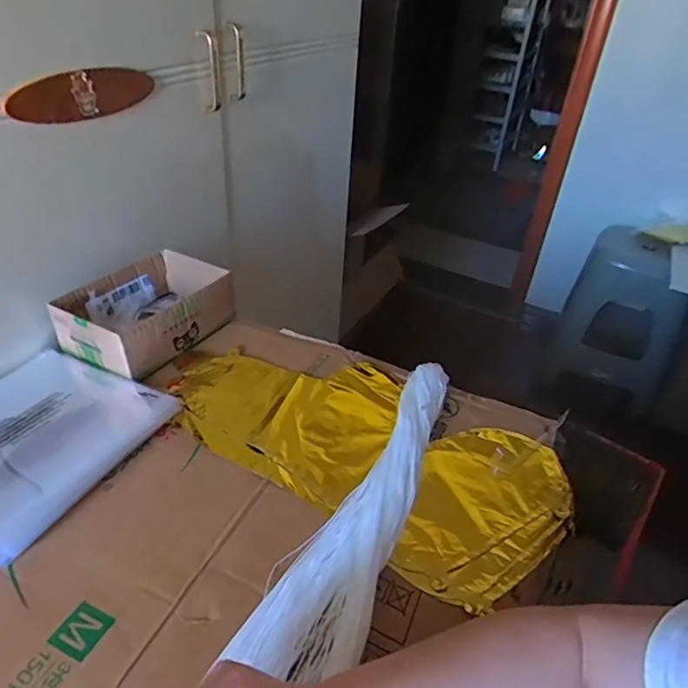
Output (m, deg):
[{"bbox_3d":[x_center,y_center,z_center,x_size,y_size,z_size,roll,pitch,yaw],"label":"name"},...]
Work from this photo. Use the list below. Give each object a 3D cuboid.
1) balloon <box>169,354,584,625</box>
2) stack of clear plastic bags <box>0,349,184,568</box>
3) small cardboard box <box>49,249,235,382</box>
[{"bbox_3d":[0.018,0.097,0.559,0.431,0.039,0.224,23,40,25],"label":"balloon"},{"bbox_3d":[-0.315,0.086,0.512,0.203,0.015,0.221,18,38,18],"label":"stack of clear plastic bags"},{"bbox_3d":[-0.243,-0.044,0.654,0.133,0.067,0.189,22,39,23],"label":"small cardboard box"}]

